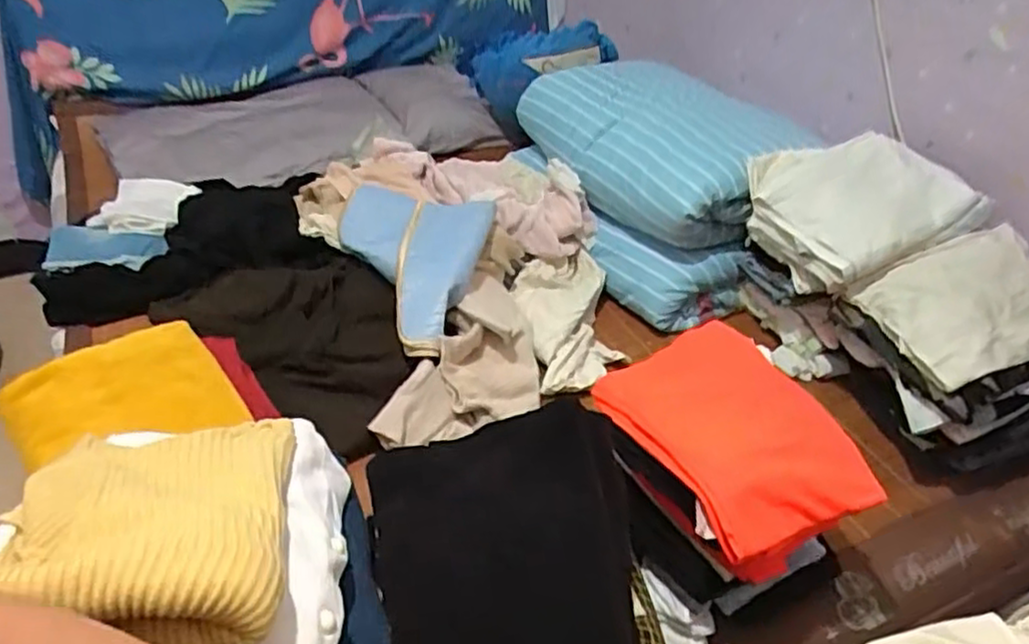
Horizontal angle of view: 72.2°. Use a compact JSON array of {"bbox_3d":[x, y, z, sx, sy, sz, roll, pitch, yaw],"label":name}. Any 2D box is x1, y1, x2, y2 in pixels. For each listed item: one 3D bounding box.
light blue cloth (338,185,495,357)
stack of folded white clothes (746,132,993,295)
[{"bbox_3d":[-0.168,-0.142,1.291,0.226,0.137,0.462,-19,44,-23],"label":"light blue cloth"},{"bbox_3d":[0.566,-0.195,1.199,0.291,0.151,0.303,-15,43,-19],"label":"stack of folded white clothes"}]

